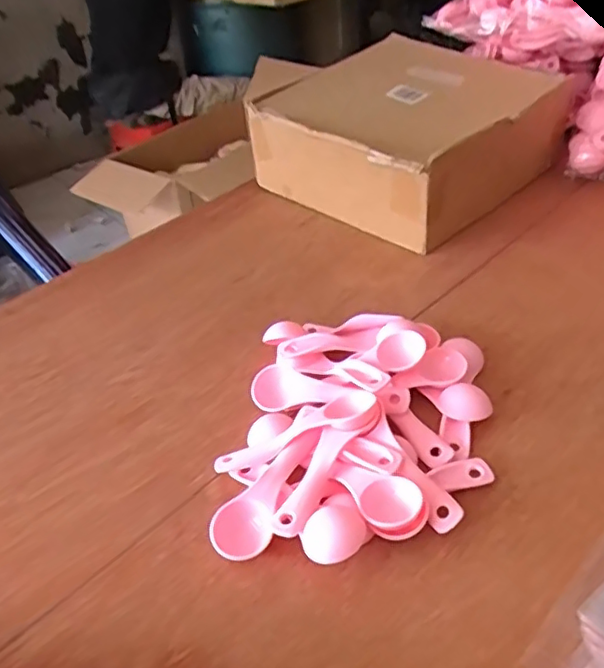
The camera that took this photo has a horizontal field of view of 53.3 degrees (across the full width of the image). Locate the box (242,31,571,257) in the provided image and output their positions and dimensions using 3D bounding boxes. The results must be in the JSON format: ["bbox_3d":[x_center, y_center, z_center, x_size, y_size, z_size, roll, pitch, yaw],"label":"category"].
[{"bbox_3d":[0.120,-0.222,0.680,0.269,0.111,0.258,-31,44,-29],"label":"box"}]

